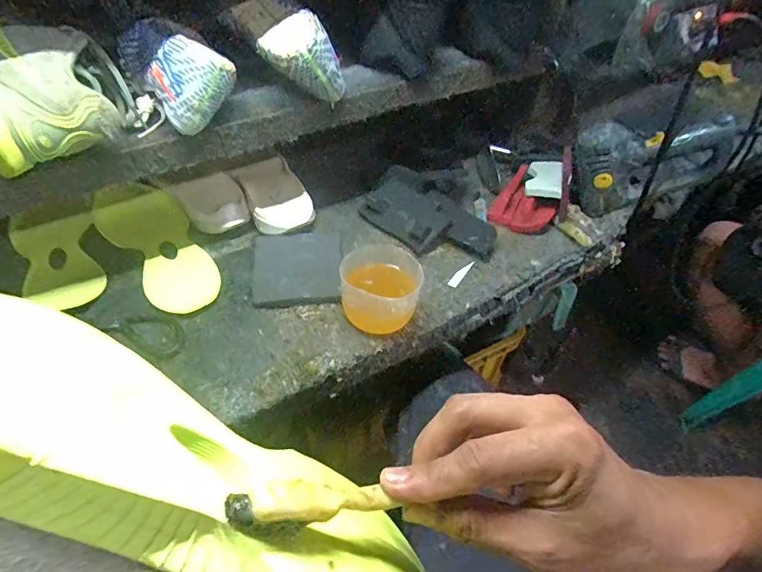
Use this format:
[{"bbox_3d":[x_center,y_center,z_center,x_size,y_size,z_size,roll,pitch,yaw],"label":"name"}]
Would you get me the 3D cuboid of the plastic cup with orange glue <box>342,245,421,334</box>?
[{"bbox_3d":[-0.001,0.005,0.548,0.090,0.081,0.076,7,50,3],"label":"plastic cup with orange glue"}]

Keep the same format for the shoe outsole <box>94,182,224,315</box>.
[{"bbox_3d":[-0.328,-0.067,0.654,0.107,0.012,0.292,-30,58,-25],"label":"shoe outsole"}]

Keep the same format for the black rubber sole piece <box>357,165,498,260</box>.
[{"bbox_3d":[0.068,-0.096,0.652,0.189,0.022,0.100,37,79,15],"label":"black rubber sole piece"}]

